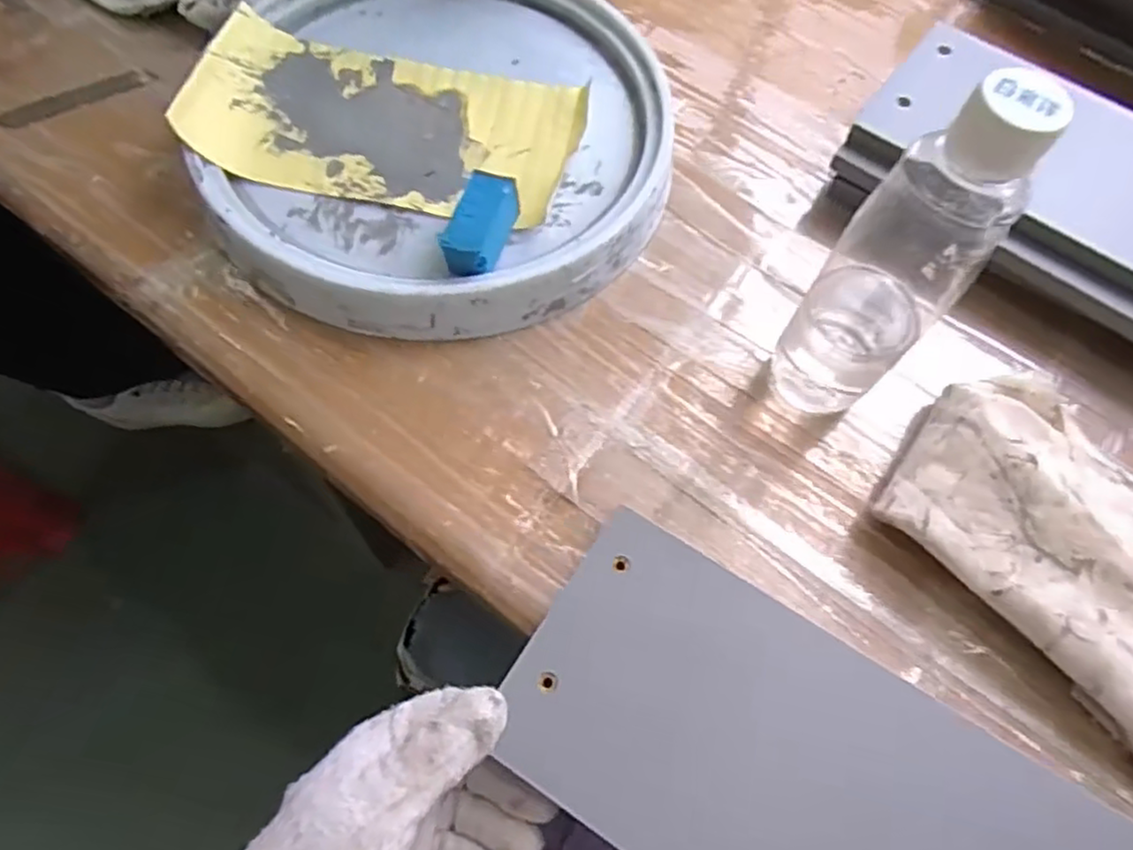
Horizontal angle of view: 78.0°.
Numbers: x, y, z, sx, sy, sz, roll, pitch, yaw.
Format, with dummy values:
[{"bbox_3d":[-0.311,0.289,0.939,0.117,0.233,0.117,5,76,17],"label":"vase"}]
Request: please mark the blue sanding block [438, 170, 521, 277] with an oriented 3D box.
[{"bbox_3d":[-0.047,-0.107,0.386,0.025,0.028,0.060,17,64,4],"label":"blue sanding block"}]

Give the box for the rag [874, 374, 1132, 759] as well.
[{"bbox_3d":[0.294,0.090,0.332,0.139,0.040,0.285,-40,73,-20],"label":"rag"}]

